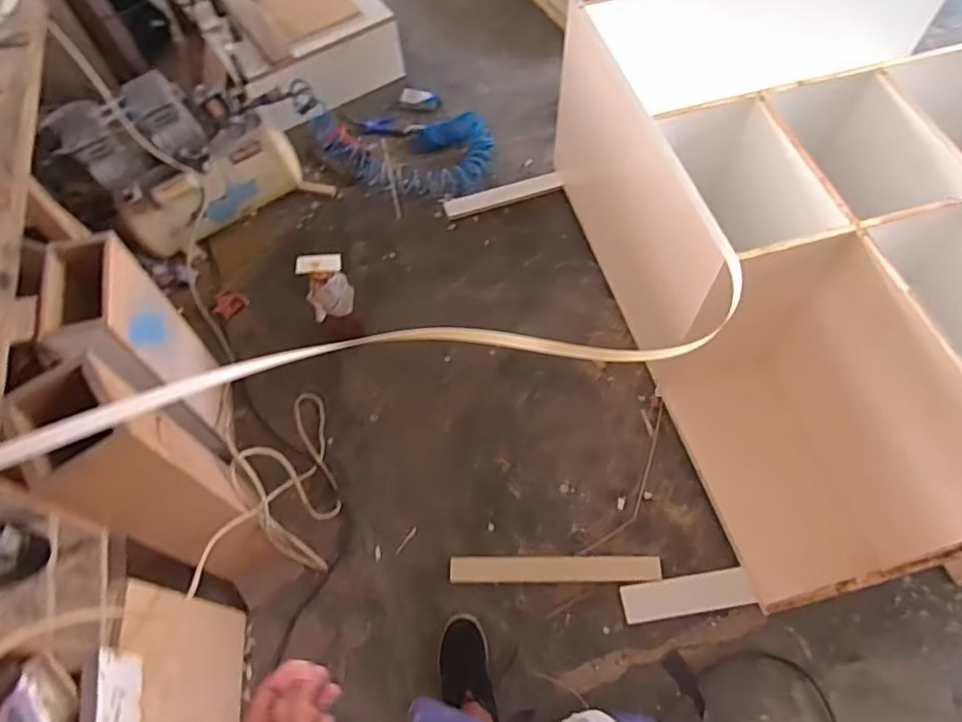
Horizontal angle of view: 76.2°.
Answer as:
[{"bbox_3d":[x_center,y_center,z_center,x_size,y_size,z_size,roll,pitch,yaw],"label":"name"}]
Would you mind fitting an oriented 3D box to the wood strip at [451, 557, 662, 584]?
[{"bbox_3d":[0.166,0.469,1.379,0.461,0.013,0.056,-1,62,1],"label":"wood strip"}]

